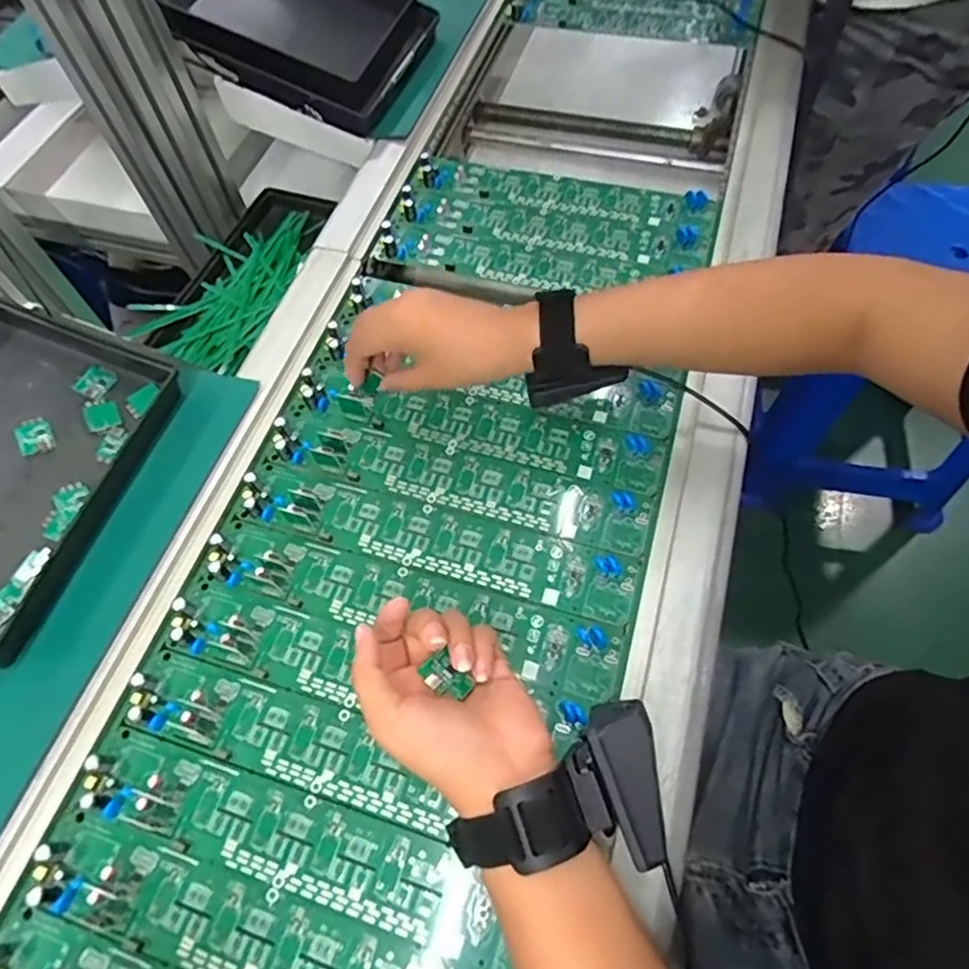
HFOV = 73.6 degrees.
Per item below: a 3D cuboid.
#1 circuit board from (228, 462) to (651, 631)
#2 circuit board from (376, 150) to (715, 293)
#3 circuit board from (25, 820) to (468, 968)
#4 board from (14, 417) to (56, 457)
[{"bbox_3d":[-0.030,0.034,0.436,0.265,0.011,0.057,16,64,9],"label":"circuit board"},{"bbox_3d":[0.055,-0.227,0.565,0.267,0.020,0.138,16,70,8],"label":"circuit board"},{"bbox_3d":[-0.108,0.234,0.327,0.265,0.013,0.048,16,64,9],"label":"circuit board"},{"bbox_3d":[-0.314,-0.034,0.452,0.021,0.004,0.028,-23,75,-22],"label":"board"}]

